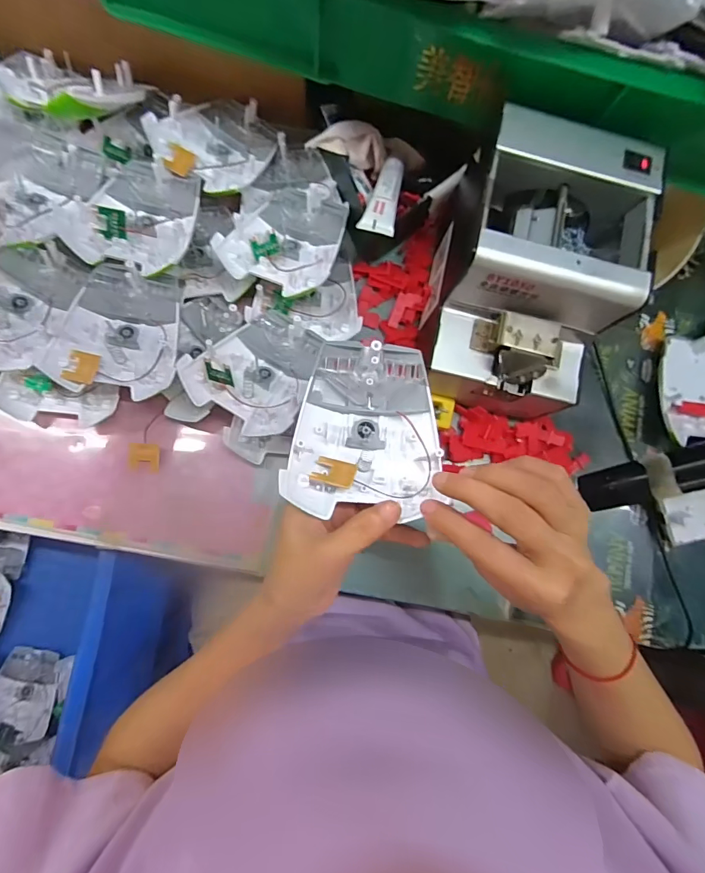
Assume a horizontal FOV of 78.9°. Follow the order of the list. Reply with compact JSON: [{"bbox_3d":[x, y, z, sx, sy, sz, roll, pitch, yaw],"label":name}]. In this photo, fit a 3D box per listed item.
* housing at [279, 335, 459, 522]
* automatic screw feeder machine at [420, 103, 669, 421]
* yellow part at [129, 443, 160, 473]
[{"bbox_3d":[0.010,-0.006,0.270,0.094,0.021,0.106,4,83,-5],"label":"housing"},{"bbox_3d":[0.137,-0.122,0.348,0.121,0.134,0.171,14,82,-4],"label":"automatic screw feeder machine"},{"bbox_3d":[-0.183,0.019,0.376,0.025,0.008,0.024,4,83,-5],"label":"yellow part"}]

